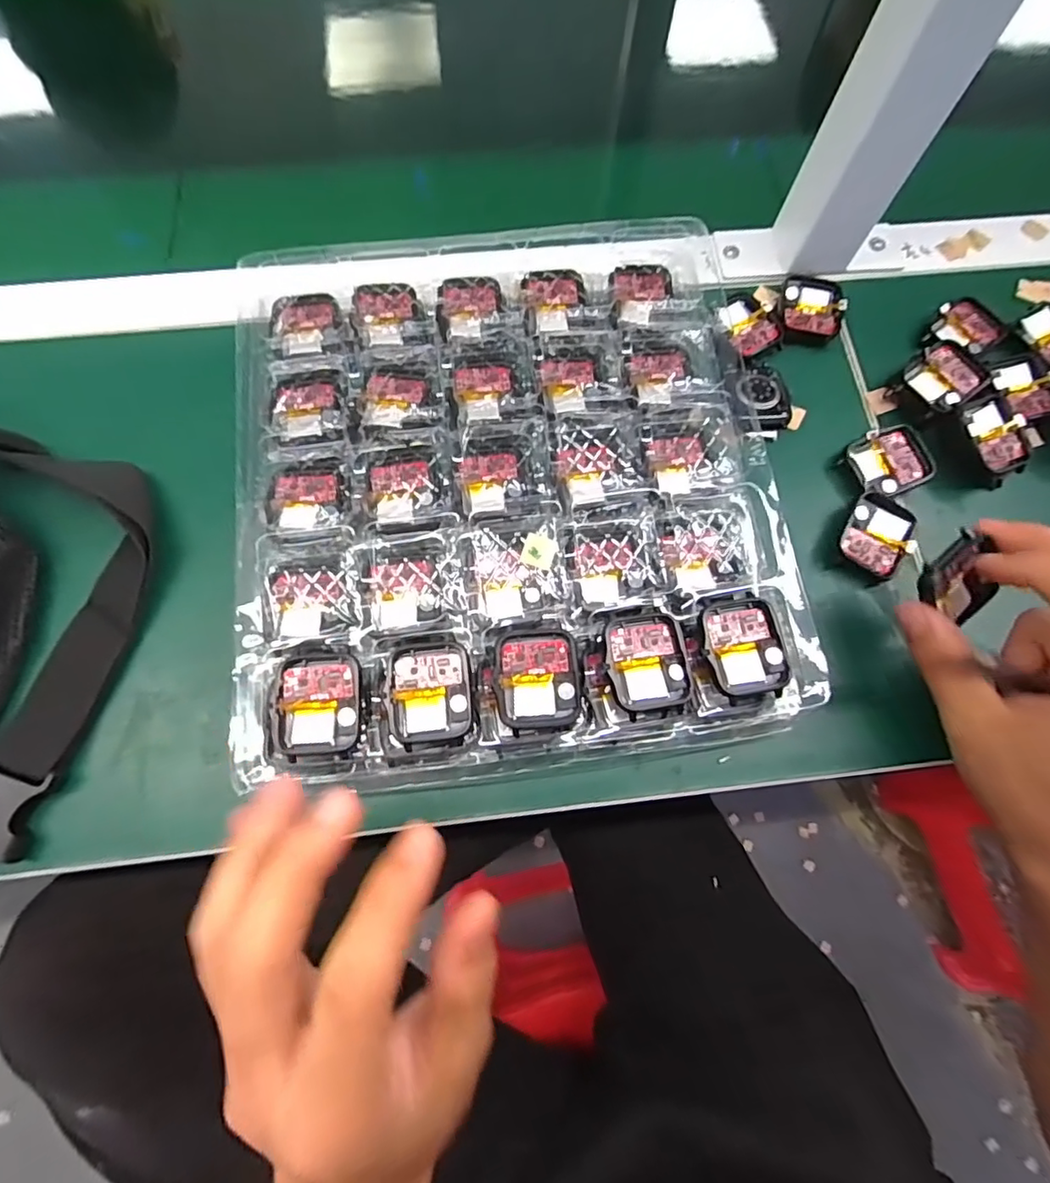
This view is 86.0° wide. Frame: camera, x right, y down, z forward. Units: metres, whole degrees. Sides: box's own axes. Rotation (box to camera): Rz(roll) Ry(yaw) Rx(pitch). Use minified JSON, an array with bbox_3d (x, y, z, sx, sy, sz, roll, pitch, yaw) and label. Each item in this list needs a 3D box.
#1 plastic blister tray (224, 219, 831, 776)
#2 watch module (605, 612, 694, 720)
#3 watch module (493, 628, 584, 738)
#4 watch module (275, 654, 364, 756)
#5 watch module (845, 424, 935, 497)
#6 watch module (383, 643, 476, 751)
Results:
[{"bbox_3d":[-0.009,-0.059,0.299,0.275,0.037,0.291,-6,73,-3],"label":"plastic blister tray"},{"bbox_3d":[0.056,0.033,0.260,0.037,0.009,0.043,-7,73,-3],"label":"watch module"},{"bbox_3d":[0.006,0.040,0.254,0.037,0.011,0.044,-5,73,-3],"label":"watch module"},{"bbox_3d":[-0.091,0.050,0.250,0.036,0.005,0.042,-5,73,-3],"label":"watch module"},{"bbox_3d":[0.207,-0.074,0.317,0.044,0.013,0.037,-21,74,-8],"label":"watch module"},{"bbox_3d":[-0.042,0.046,0.252,0.038,0.007,0.043,-6,73,-3],"label":"watch module"}]

